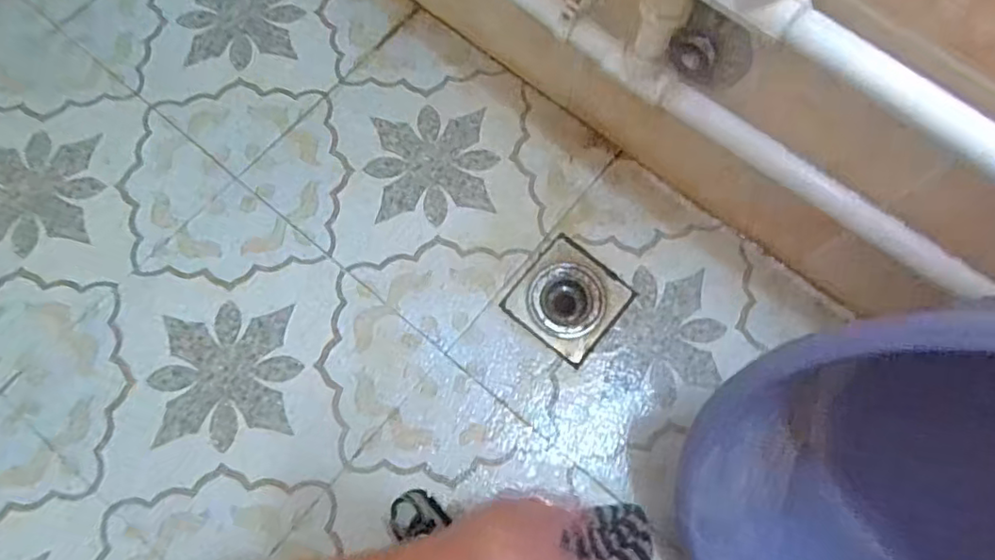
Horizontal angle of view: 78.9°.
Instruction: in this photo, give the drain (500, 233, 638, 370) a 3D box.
[{"bbox_3d":[0.073,0.021,0.624,0.101,0.018,0.101,40,76,9],"label":"drain"}]

